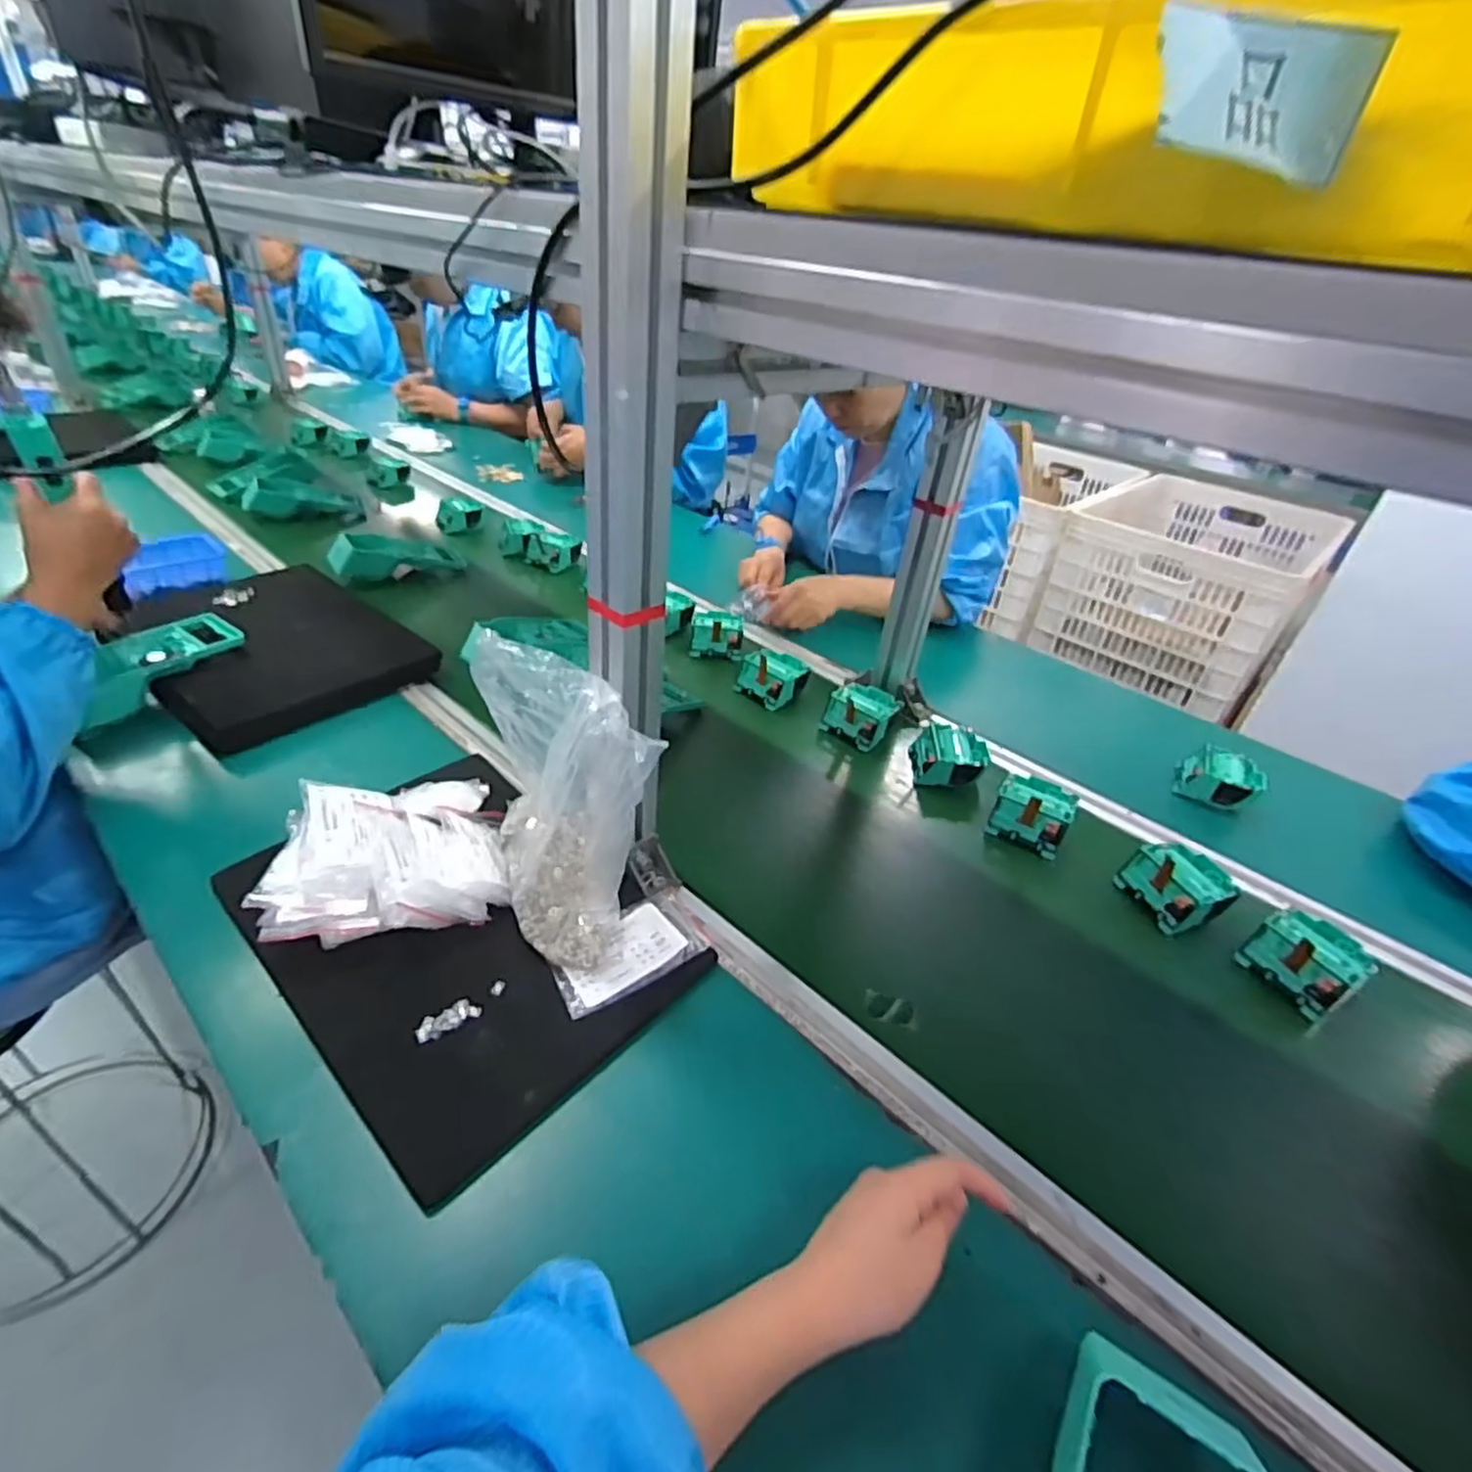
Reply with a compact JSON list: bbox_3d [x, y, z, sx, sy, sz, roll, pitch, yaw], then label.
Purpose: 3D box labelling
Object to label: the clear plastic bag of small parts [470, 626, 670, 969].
[{"bbox_3d":[-0.134,0.053,0.538,0.083,0.218,0.169,-19,43,-32],"label":"clear plastic bag of small parts"}]

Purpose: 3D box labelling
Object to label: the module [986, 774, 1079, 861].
[{"bbox_3d":[0.313,0.079,0.742,0.078,0.043,0.078,23,38,21],"label":"module"}]

